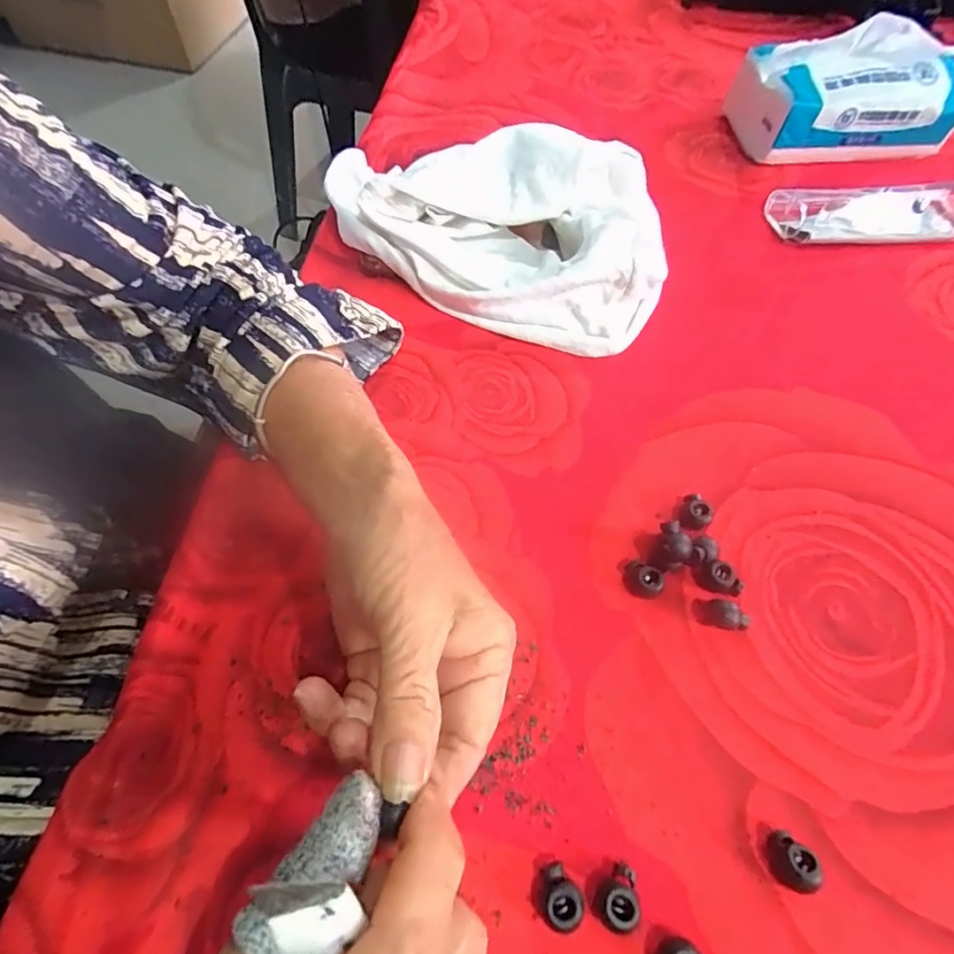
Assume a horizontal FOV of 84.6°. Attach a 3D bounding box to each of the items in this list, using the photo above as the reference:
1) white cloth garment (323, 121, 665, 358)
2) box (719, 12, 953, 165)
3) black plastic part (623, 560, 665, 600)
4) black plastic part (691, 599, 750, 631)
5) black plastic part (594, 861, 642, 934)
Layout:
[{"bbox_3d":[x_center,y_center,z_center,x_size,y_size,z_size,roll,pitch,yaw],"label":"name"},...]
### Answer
[{"bbox_3d":[0.004,-0.175,0.349,0.227,0.058,0.166,8,59,4],"label":"white cloth garment"},{"bbox_3d":[0.299,-0.315,0.421,0.166,0.077,0.089,-3,59,-2],"label":"box"},{"bbox_3d":[0.080,0.050,0.252,0.018,0.012,0.014,26,63,14],"label":"black plastic part"},{"bbox_3d":[0.115,0.064,0.244,0.023,0.012,0.012,20,62,10],"label":"black plastic part"},{"bbox_3d":[0.051,0.152,0.188,0.013,0.012,0.020,31,65,16],"label":"black plastic part"}]

